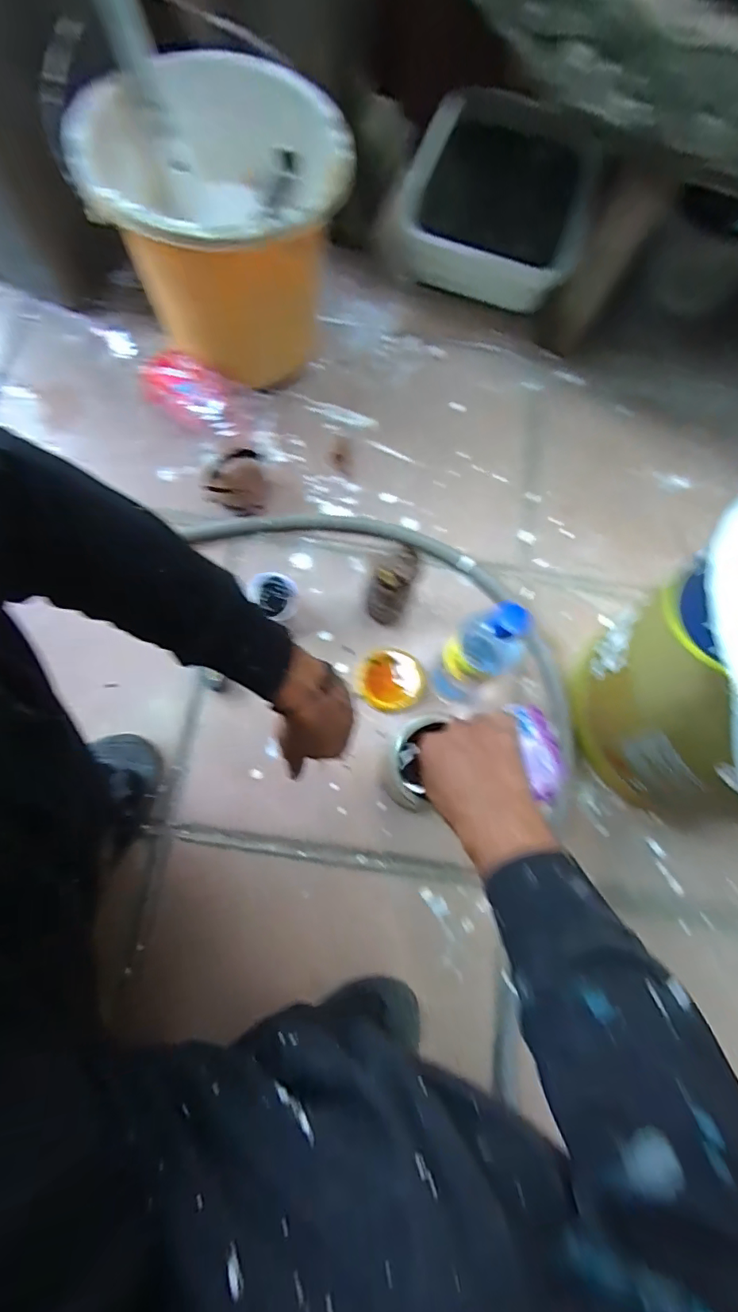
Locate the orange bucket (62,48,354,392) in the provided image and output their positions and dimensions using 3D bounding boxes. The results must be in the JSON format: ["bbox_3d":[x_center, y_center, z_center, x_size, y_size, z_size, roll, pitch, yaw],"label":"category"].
[{"bbox_3d":[-0.187,-0.567,0.676,0.317,0.262,0.324,1,74,-4],"label":"orange bucket"}]

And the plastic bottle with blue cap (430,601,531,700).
[{"bbox_3d":[0.117,0.002,0.586,0.071,0.215,0.069,2,74,-3],"label":"plastic bottle with blue cap"}]

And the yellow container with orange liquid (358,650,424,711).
[{"bbox_3d":[0.028,0.031,0.678,0.081,0.026,0.079,1,74,-4],"label":"yellow container with orange liquid"}]

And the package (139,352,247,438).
[{"bbox_3d":[-0.244,-0.370,0.741,0.152,0.054,0.074,29,74,5],"label":"package"}]

